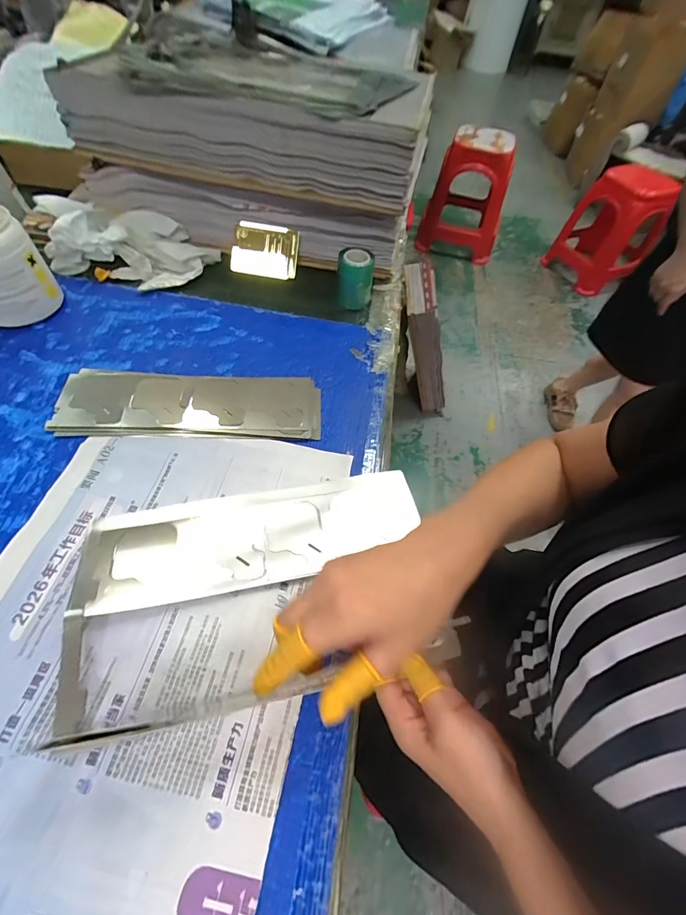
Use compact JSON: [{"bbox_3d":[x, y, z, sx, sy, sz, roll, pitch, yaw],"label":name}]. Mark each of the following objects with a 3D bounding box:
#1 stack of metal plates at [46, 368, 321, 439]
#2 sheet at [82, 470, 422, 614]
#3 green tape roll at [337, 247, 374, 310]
[{"bbox_3d":[-0.165,-0.064,0.419,0.276,0.012,0.090,0,57,-4],"label":"stack of metal plates"},{"bbox_3d":[-0.073,0.070,0.349,0.294,0.014,0.090,-10,59,-11],"label":"sheet"},{"bbox_3d":[0.017,-0.250,0.519,0.049,0.063,0.043,4,57,-2],"label":"green tape roll"}]

